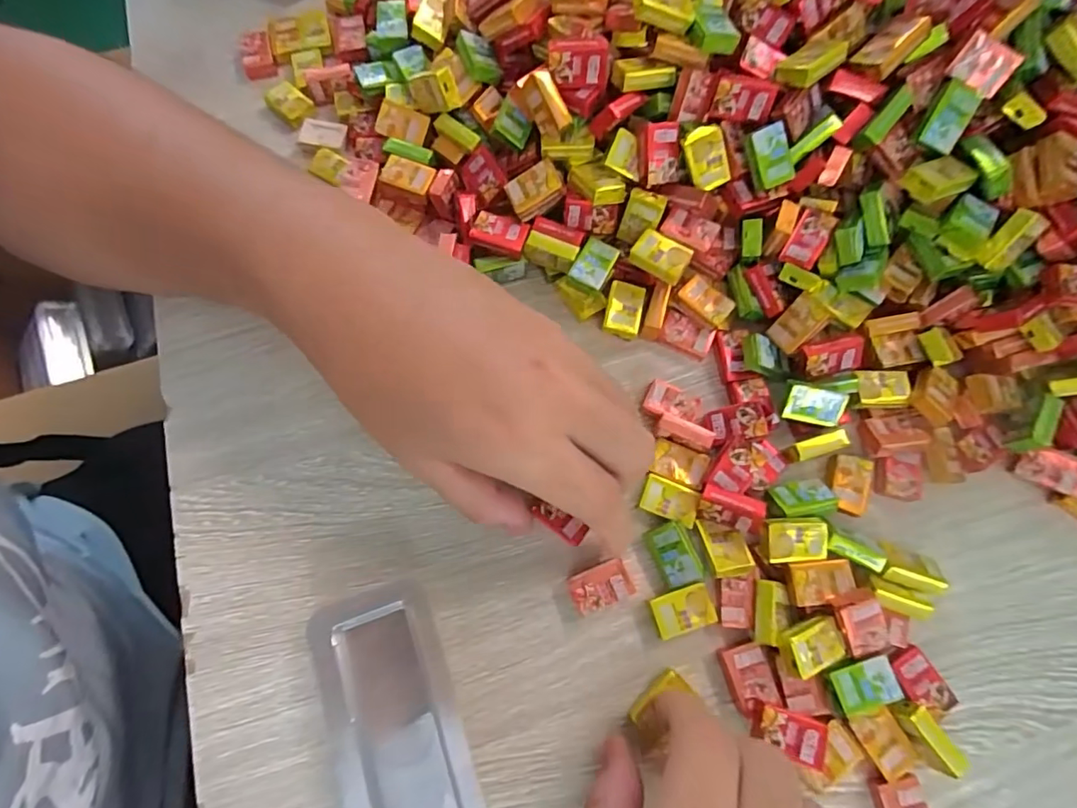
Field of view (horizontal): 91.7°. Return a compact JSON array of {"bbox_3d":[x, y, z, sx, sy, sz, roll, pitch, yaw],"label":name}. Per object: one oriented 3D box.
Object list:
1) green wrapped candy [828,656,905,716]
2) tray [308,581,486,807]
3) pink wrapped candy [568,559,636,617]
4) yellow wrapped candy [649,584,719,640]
[{"bbox_3d":[0.130,0.114,0.209,0.024,0.010,0.020,-16,74,-7],"label":"green wrapped candy"},{"bbox_3d":[-0.051,0.143,0.197,0.049,0.019,0.137,-19,75,-8],"label":"tray"},{"bbox_3d":[0.027,0.079,0.226,0.025,0.009,0.016,-20,75,-8],"label":"pink wrapped candy"},{"bbox_3d":[0.061,0.088,0.224,0.025,0.008,0.017,-16,75,-7],"label":"yellow wrapped candy"}]

